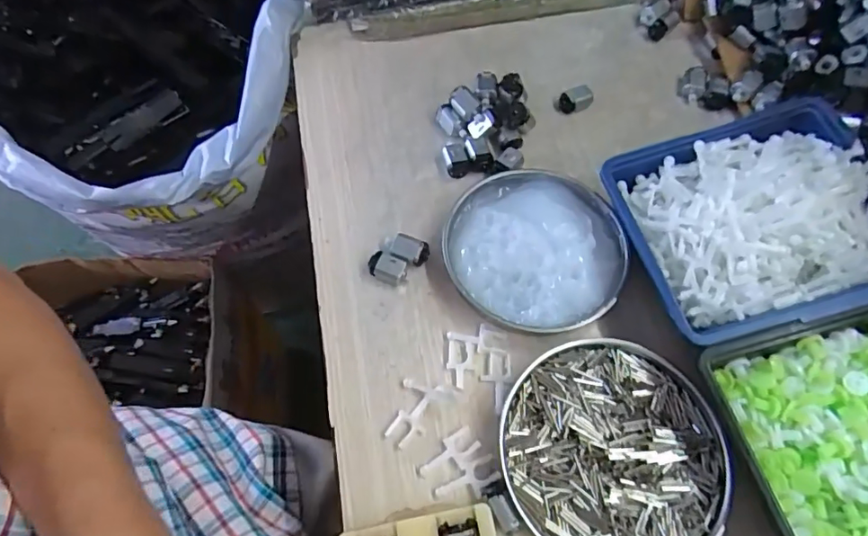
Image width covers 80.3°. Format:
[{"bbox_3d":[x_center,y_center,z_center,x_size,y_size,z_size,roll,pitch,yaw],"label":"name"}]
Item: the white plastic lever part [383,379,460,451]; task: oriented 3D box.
[{"bbox_3d":[-0.008,0.097,0.336,0.039,0.011,0.044,15,65,8],"label":"white plastic lever part"}]

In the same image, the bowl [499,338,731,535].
[{"bbox_3d":[0.109,0.113,0.320,0.128,0.022,0.135,0,63,1],"label":"bowl"}]

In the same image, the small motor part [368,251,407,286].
[{"bbox_3d":[-0.035,0.001,0.384,0.029,0.015,0.017,20,65,10],"label":"small motor part"}]

